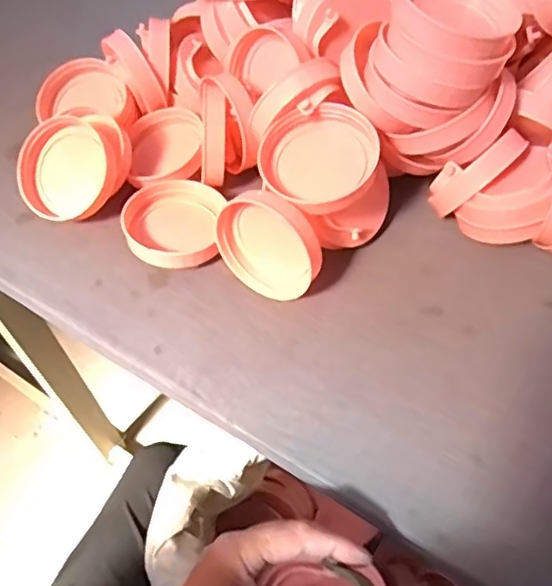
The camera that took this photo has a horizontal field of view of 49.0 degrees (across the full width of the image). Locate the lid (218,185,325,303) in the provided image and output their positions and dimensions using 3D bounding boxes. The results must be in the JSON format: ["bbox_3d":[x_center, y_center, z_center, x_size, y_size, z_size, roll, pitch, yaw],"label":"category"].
[{"bbox_3d":[-0.007,-0.037,0.518,0.093,0.098,0.018,39,50,8],"label":"lid"}]

